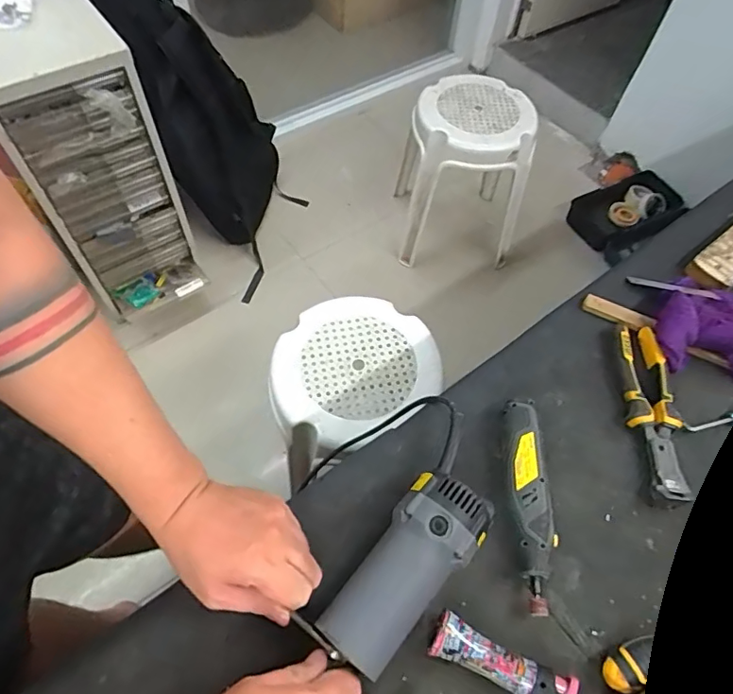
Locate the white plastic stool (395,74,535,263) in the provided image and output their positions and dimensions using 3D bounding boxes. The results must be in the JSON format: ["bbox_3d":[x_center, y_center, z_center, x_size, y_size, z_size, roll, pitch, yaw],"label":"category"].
[{"bbox_3d":[0.261,-0.515,1.557,0.334,0.436,0.314,3,58,-2],"label":"white plastic stool"}]

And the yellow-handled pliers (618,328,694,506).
[{"bbox_3d":[0.310,0.068,0.579,0.050,0.029,0.204,7,58,1],"label":"yellow-handled pliers"}]

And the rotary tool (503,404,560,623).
[{"bbox_3d":[0.157,0.151,0.513,0.037,0.046,0.195,4,58,-1],"label":"rotary tool"}]

